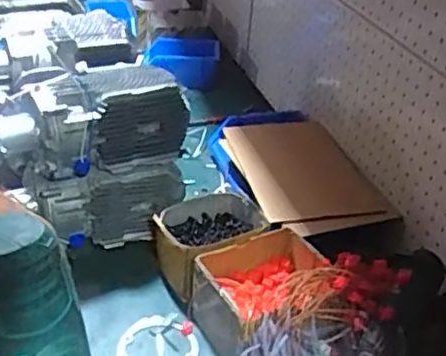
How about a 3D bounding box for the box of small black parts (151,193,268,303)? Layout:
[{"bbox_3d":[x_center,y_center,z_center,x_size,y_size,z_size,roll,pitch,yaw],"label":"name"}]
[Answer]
[{"bbox_3d":[-0.025,0.093,0.938,0.147,0.088,0.138,-18,39,-31],"label":"box of small black parts"}]

